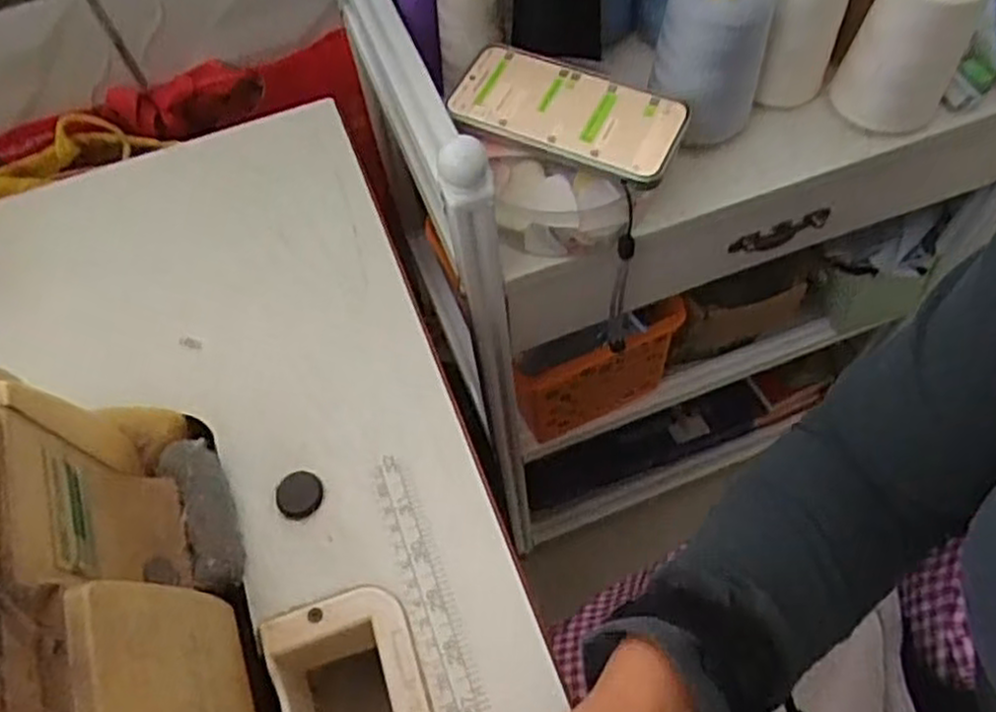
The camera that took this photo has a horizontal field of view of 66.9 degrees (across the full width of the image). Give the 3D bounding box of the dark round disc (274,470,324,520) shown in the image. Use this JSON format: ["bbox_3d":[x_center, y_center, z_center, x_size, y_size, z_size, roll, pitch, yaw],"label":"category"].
[{"bbox_3d":[-0.105,0.073,0.399,0.024,0.006,0.026,-2,60,3],"label":"dark round disc"}]

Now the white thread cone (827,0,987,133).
[{"bbox_3d":[0.274,-0.207,0.506,0.068,0.110,0.059,25,65,17],"label":"white thread cone"}]

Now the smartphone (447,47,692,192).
[{"bbox_3d":[0.045,-0.163,0.494,0.151,0.012,0.078,20,64,15],"label":"smartphone"}]

